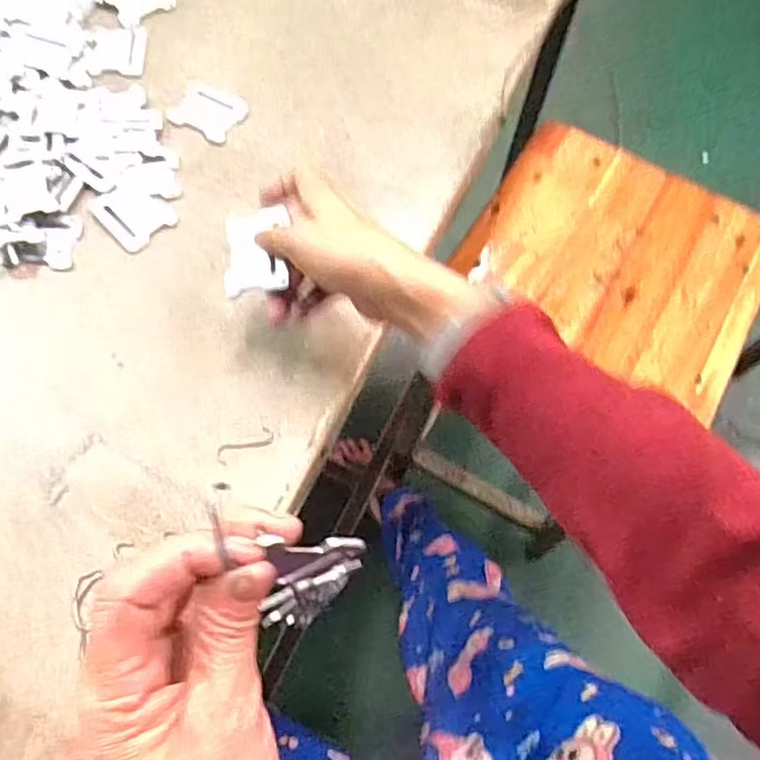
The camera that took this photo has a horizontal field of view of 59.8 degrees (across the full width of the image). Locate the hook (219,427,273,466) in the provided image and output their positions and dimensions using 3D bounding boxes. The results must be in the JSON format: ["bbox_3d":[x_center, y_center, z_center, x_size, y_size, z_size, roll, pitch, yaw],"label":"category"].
[{"bbox_3d":[-0.088,0.042,0.431,0.037,0.004,0.013,-26,70,-11],"label":"hook"}]

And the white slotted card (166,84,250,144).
[{"bbox_3d":[-0.137,-0.216,0.528,0.055,0.004,0.047,25,69,9],"label":"white slotted card"}]

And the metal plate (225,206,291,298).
[{"bbox_3d":[-0.078,-0.080,0.409,0.040,0.005,0.056,-10,72,12],"label":"metal plate"}]

